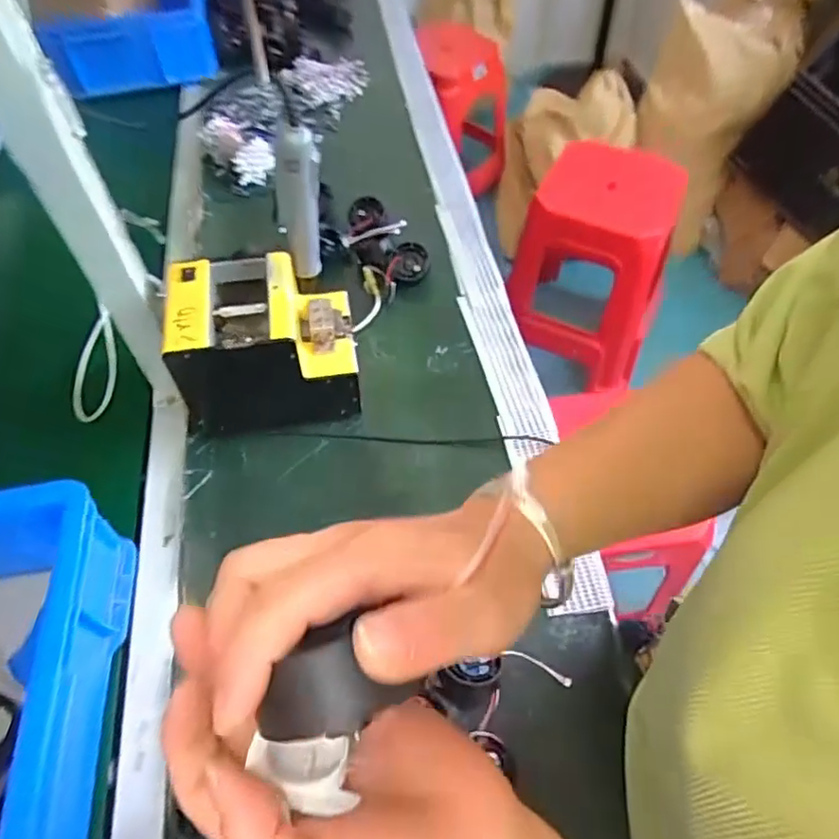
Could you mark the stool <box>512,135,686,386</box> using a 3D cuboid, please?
[{"bbox_3d":[0.415,-0.389,1.499,0.343,0.469,0.358,14,57,10],"label":"stool"}]

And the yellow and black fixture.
[{"bbox_3d":[-0.162,-0.081,0.659,0.179,0.147,0.123,-7,56,-4],"label":"yellow and black fixture"}]

